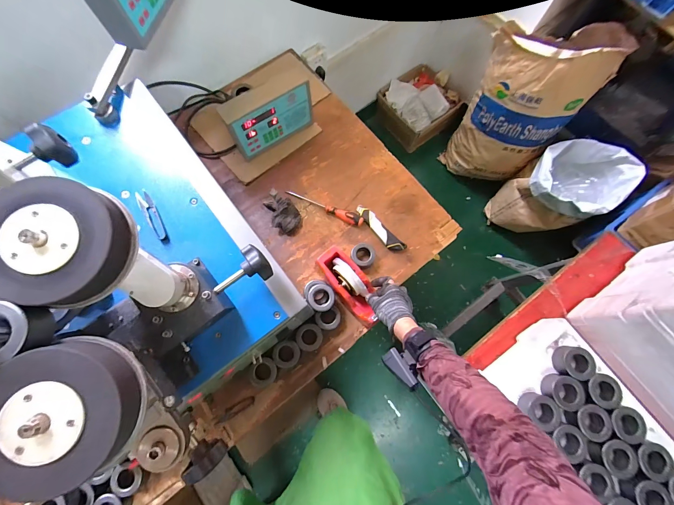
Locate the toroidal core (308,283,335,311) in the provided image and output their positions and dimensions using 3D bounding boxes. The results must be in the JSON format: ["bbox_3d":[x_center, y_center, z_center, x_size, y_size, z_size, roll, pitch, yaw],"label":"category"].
[{"bbox_3d":[-0.036,0.104,0.664,0.061,0.031,0.059,-16,76,-5],"label":"toroidal core"}]

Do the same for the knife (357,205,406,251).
[{"bbox_3d":[0.112,-0.063,0.762,0.039,0.017,0.164,-41,80,-11],"label":"knife"}]

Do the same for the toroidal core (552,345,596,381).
[{"bbox_3d":[0.479,0.222,0.579,0.066,0.028,0.059,11,75,2],"label":"toroidal core"}]

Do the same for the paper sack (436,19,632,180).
[{"bbox_3d":[0.774,-0.631,1.240,0.409,0.600,0.408,42,78,9],"label":"paper sack"}]

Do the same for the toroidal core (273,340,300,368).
[{"bbox_3d":[-0.114,0.234,0.660,0.059,0.020,0.059,2,75,-1],"label":"toroidal core"}]

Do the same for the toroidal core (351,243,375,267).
[{"bbox_3d":[0.064,0.008,0.717,0.059,0.033,0.058,0,75,-1],"label":"toroidal core"}]

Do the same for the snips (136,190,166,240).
[{"bbox_3d":[-0.334,-0.069,0.520,0.021,0.012,0.098,-30,78,-9],"label":"snips"}]

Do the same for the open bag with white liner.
[{"bbox_3d":[0.961,-0.268,1.267,0.322,0.372,0.342,41,78,9],"label":"open bag with white liner"}]

